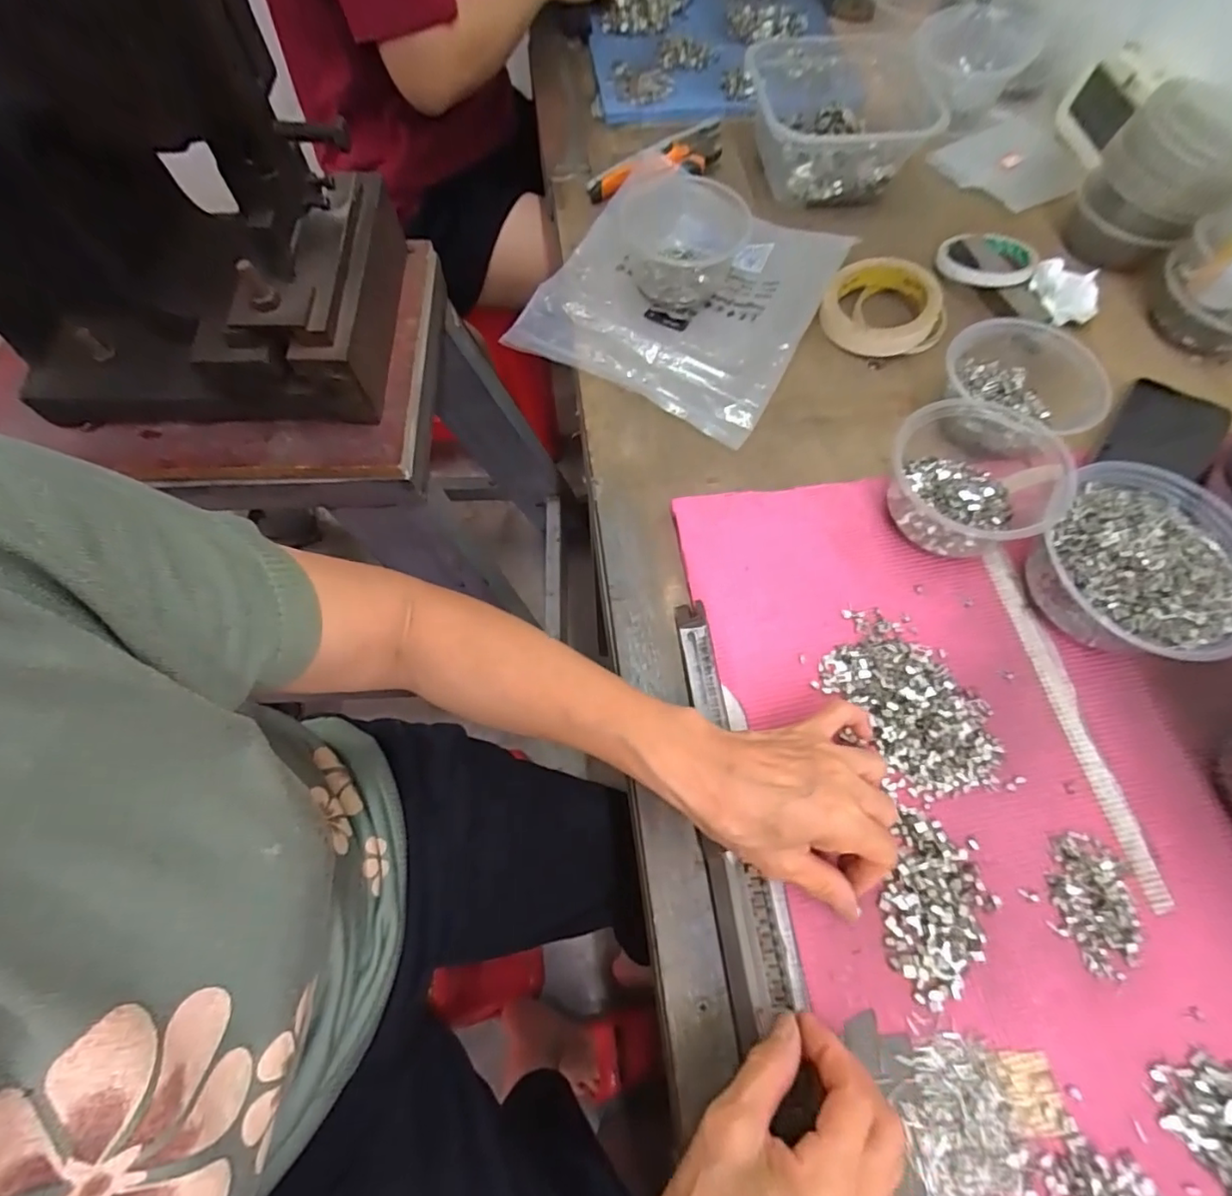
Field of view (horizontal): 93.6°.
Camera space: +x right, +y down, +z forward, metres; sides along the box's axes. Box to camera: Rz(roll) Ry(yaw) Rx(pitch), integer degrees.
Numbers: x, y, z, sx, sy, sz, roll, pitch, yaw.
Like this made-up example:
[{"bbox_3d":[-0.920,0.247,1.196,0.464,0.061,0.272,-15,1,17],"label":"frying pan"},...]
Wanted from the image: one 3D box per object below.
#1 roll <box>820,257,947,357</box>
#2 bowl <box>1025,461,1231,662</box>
[{"bbox_3d":[0.243,-0.265,0.532,0.103,0.038,0.103,-1,67,1],"label":"roll"},{"bbox_3d":[0.354,-0.024,0.391,0.121,0.057,0.136,31,71,14],"label":"bowl"}]

